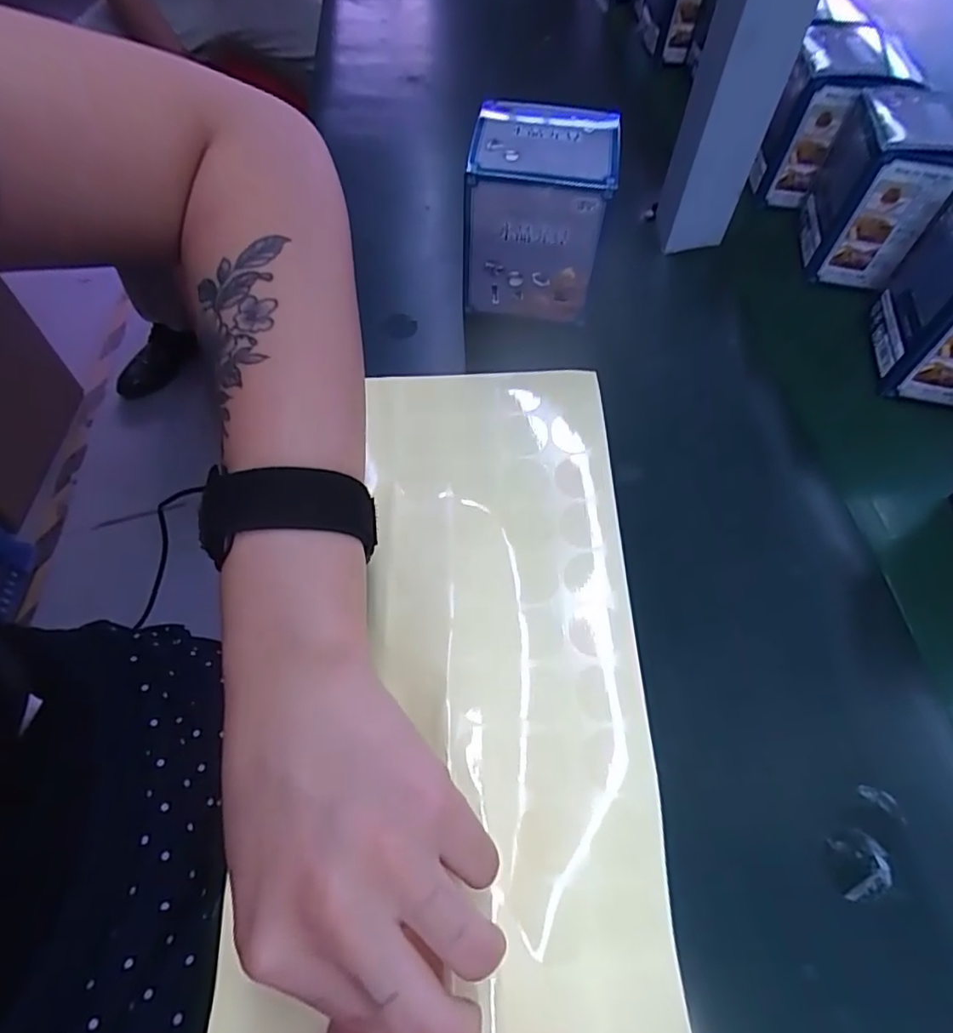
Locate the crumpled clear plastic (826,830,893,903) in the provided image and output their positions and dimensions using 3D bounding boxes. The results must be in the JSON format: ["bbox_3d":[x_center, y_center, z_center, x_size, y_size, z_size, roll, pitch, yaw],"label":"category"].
[{"bbox_3d":[0.148,0.134,0.230,0.021,0.004,0.021,-9,58,-8],"label":"crumpled clear plastic"}]

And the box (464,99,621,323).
[{"bbox_3d":[0.037,-0.193,0.368,0.078,0.089,0.093,8,57,3],"label":"box"}]

